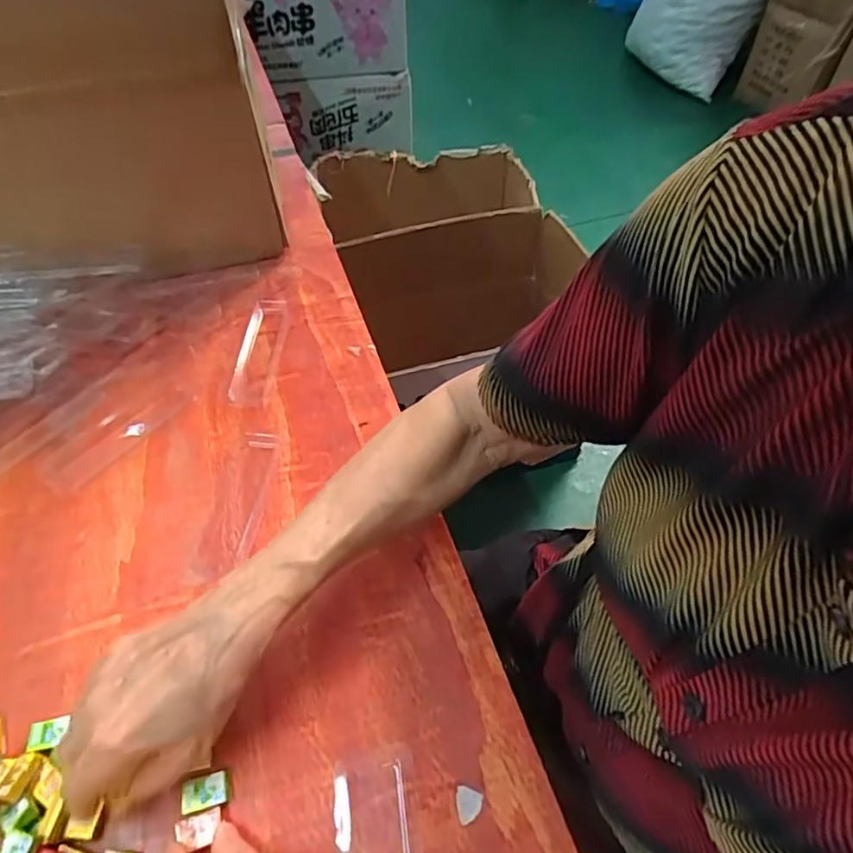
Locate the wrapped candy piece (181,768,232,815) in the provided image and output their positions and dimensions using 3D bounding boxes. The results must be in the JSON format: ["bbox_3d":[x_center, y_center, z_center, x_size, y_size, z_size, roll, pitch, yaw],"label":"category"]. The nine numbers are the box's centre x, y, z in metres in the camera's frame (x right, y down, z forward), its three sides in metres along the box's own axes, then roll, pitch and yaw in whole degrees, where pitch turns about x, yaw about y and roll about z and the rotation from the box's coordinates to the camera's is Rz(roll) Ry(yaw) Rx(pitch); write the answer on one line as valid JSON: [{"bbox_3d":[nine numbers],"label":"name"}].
[{"bbox_3d":[-0.127,0.210,0.336,0.026,0.008,0.018,-15,54,-11],"label":"wrapped candy piece"}]

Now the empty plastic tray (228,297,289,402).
[{"bbox_3d":[-0.158,-0.075,0.555,0.034,0.010,0.135,1,53,1],"label":"empty plastic tray"}]

